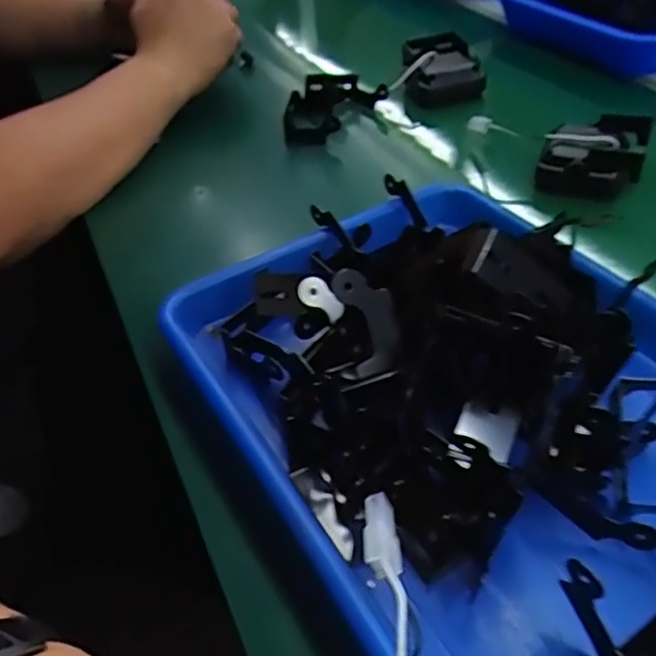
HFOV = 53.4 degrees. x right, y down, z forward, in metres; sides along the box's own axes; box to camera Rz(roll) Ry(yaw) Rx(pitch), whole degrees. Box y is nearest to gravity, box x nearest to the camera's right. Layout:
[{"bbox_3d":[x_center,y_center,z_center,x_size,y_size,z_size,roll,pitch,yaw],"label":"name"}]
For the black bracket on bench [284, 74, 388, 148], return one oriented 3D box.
[{"bbox_3d":[0.001,-0.206,0.614,0.064,0.035,0.115,30,54,31],"label":"black bracket on bench"}]

